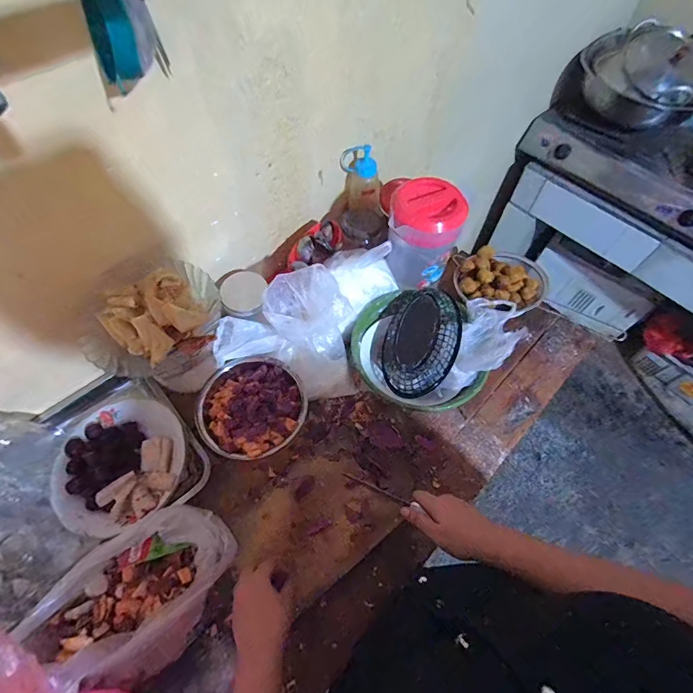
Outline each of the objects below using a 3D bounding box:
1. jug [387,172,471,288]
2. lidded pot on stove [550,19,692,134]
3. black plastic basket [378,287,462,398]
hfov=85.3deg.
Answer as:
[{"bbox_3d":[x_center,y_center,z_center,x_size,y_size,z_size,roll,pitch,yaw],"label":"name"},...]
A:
[{"bbox_3d":[0.138,-0.197,0.698,0.119,0.179,0.103,17,61,8],"label":"jug"},{"bbox_3d":[0.960,-0.881,1.230,0.421,0.179,0.399,33,65,17],"label":"lidded pot on stove"},{"bbox_3d":[0.129,-0.009,0.664,0.131,0.055,0.200,12,72,21],"label":"black plastic basket"}]

